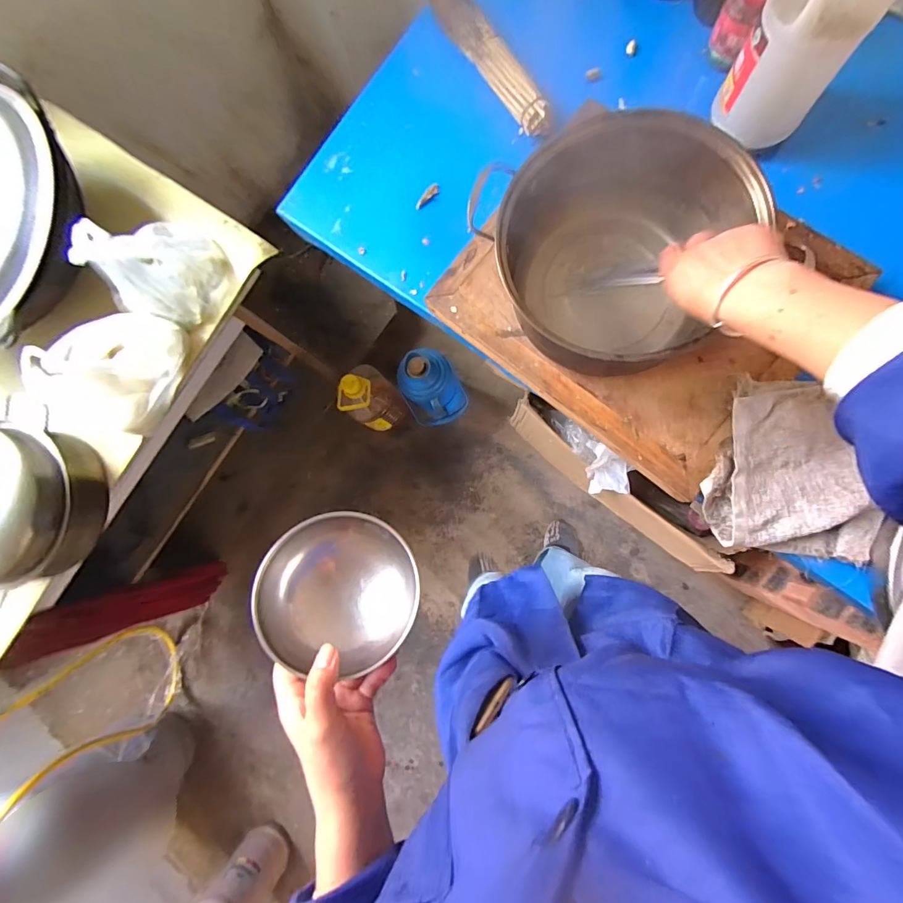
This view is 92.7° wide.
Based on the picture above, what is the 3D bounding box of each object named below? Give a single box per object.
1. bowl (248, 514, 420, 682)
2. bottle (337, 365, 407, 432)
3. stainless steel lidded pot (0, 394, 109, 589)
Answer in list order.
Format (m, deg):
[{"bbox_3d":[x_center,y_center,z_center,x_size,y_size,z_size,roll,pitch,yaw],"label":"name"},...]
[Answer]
[{"bbox_3d":[-0.104,0.132,0.402,0.142,0.055,0.142,5,66,-10],"label":"bowl"},{"bbox_3d":[-0.233,-0.152,1.279,0.119,0.273,0.146,33,88,7],"label":"bottle"},{"bbox_3d":[-0.715,0.078,0.694,0.247,0.142,0.248,0,84,5],"label":"stainless steel lidded pot"}]

